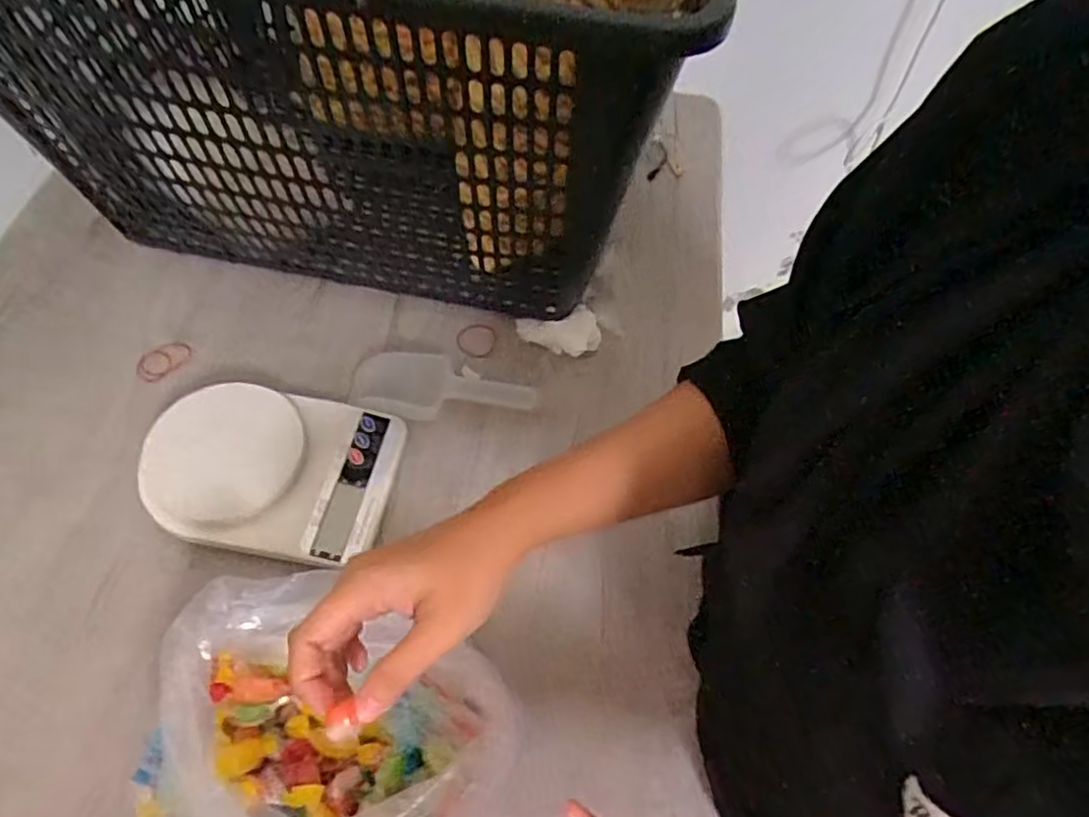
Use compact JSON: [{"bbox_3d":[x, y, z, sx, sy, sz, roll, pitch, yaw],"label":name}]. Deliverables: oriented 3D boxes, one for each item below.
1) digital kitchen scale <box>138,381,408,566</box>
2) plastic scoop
[{"bbox_3d":[-0.202,0.045,0.512,0.168,0.044,0.125,9,58,1],"label":"digital kitchen scale"},{"bbox_3d":[-0.082,-0.014,0.558,0.149,0.033,0.059,9,58,1],"label":"plastic scoop"}]

